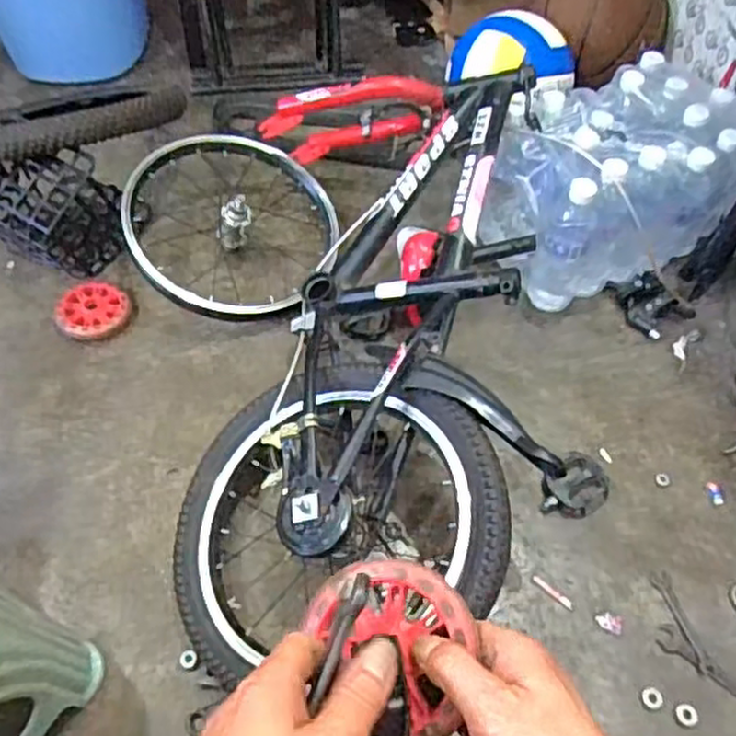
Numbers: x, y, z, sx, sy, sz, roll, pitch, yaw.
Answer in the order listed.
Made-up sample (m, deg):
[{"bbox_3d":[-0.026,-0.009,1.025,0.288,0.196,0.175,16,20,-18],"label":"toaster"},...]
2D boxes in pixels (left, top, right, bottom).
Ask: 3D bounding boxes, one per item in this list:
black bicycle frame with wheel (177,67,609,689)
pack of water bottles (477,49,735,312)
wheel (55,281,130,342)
[{"bbox_3d":[0.088,-0.008,0.893,0.362,0.218,0.748,30,63,17],"label":"black bicycle frame with wheel"},{"bbox_3d":[0.367,-0.276,1.070,0.355,0.222,0.225,-19,60,-11],"label":"pack of water bottles"},{"bbox_3d":[-0.399,-0.085,1.046,0.103,0.023,0.102,0,59,0],"label":"wheel"}]

